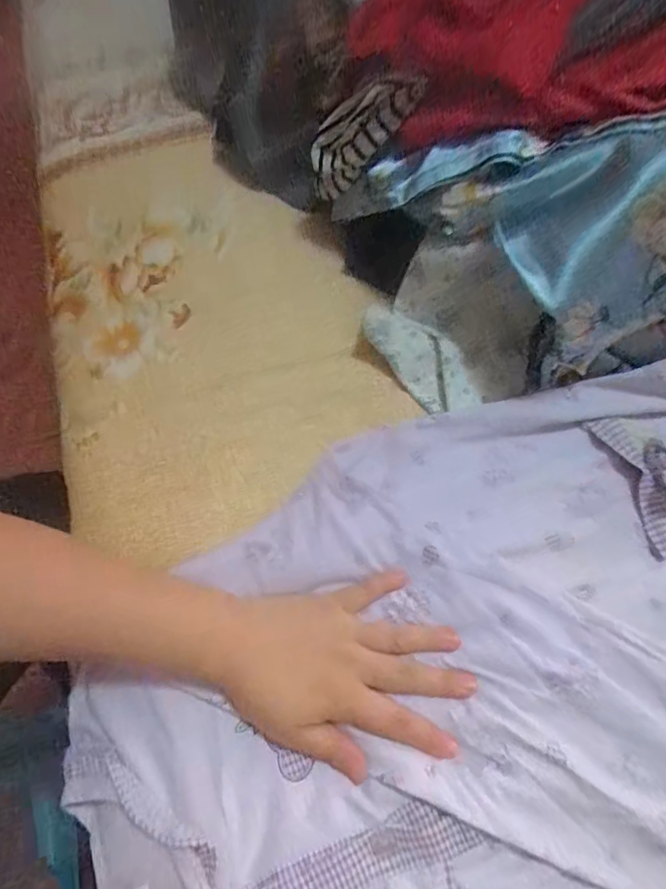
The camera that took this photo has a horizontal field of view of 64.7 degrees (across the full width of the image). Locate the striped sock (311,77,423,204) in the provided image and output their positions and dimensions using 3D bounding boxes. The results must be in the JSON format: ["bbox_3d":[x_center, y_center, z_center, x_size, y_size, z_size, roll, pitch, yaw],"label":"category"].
[{"bbox_3d":[0.017,-0.245,0.416,0.036,0.118,0.029,17,62,-33],"label":"striped sock"}]

